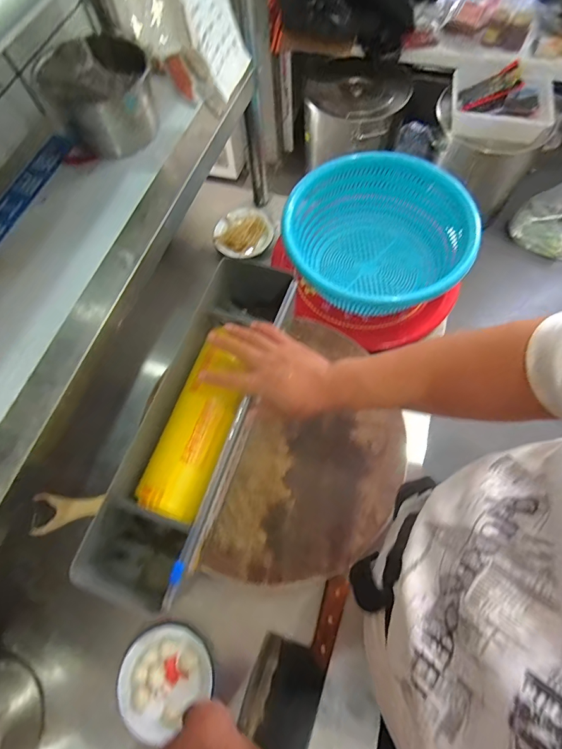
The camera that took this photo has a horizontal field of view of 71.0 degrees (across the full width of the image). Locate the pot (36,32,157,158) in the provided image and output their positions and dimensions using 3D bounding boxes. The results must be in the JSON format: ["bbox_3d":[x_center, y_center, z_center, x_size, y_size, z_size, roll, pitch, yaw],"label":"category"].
[{"bbox_3d":[-0.252,-0.391,0.566,0.134,0.107,0.124,-1,67,2],"label":"pot"}]

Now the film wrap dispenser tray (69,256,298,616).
[{"bbox_3d":[-0.116,0.073,0.584,0.144,0.135,0.476,17,69,9],"label":"film wrap dispenser tray"}]

